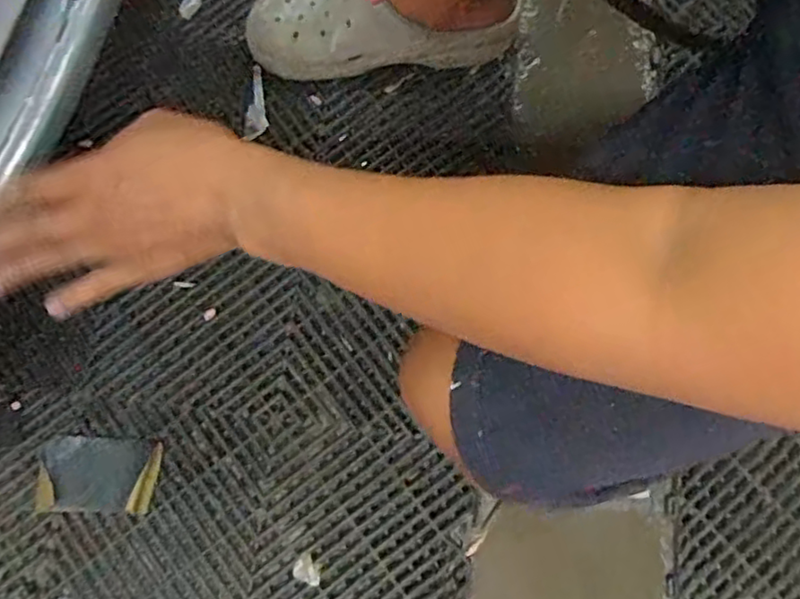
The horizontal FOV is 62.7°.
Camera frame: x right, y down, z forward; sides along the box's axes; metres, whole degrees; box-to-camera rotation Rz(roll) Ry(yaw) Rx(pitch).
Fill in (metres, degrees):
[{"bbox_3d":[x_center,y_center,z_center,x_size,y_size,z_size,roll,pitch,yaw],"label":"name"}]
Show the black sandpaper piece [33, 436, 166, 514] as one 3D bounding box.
[{"bbox_3d":[-0.299,0.173,0.648,0.120,0.004,0.070,1,78,1],"label":"black sandpaper piece"}]

